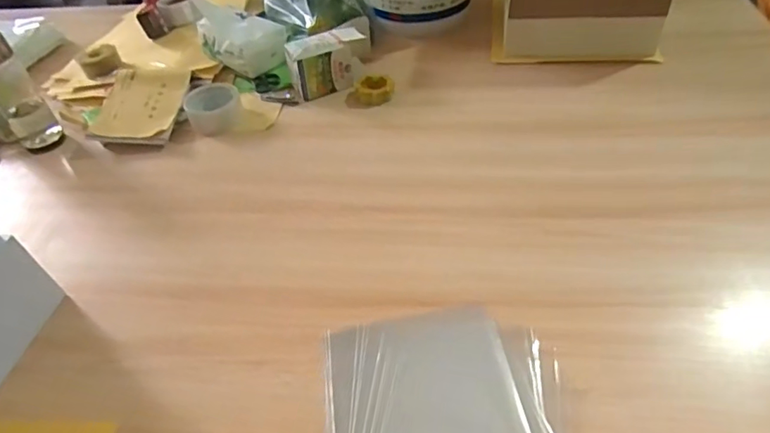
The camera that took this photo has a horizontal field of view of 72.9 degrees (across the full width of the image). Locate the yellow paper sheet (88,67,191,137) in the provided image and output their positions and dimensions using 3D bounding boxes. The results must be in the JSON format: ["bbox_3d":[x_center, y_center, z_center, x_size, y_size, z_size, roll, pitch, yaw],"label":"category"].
[{"bbox_3d":[-0.427,-0.200,0.903,0.150,0.034,0.171,1,45,8],"label":"yellow paper sheet"}]

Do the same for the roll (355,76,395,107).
[{"bbox_3d":[-0.018,-0.223,0.916,0.066,0.027,0.066,-2,45,4],"label":"roll"}]

